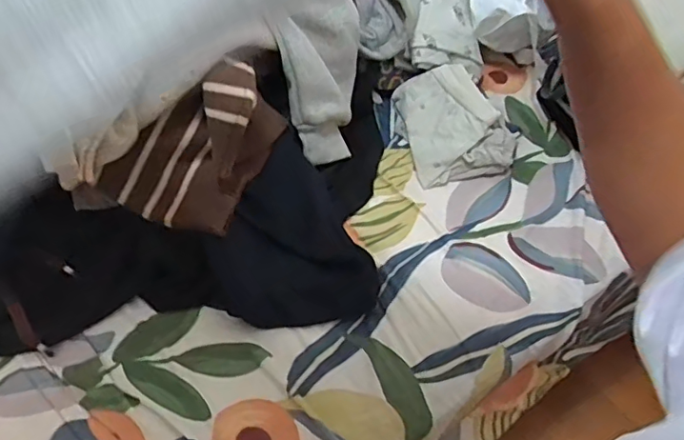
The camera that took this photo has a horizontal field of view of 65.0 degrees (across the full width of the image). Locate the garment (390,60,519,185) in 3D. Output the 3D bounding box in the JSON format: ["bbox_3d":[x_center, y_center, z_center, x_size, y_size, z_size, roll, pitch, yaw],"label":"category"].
[{"bbox_3d":[0.178,-0.158,0.860,0.158,0.065,0.199,-12,53,-7],"label":"garment"}]

